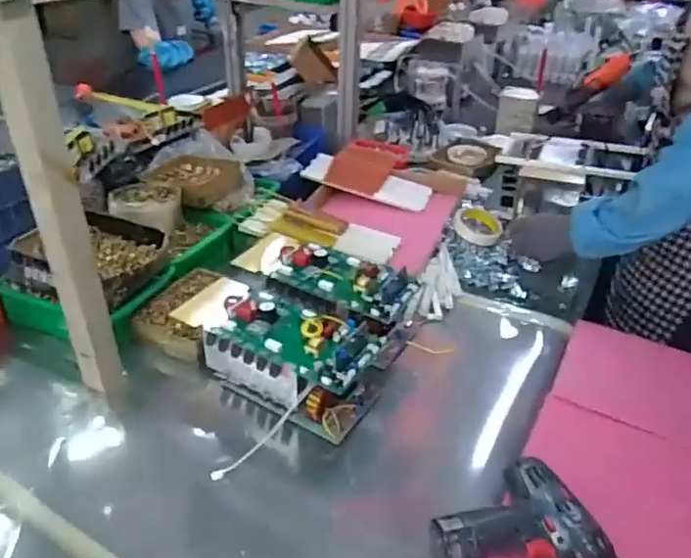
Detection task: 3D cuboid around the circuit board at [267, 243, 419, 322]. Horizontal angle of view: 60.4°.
[{"bbox_3d":[-0.008,-0.003,0.938,0.231,0.042,0.121,16,37,18],"label":"circuit board"}]

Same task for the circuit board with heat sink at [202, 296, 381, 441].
[{"bbox_3d":[-0.075,0.109,0.842,0.224,0.123,0.118,22,39,26],"label":"circuit board with heat sink"}]

